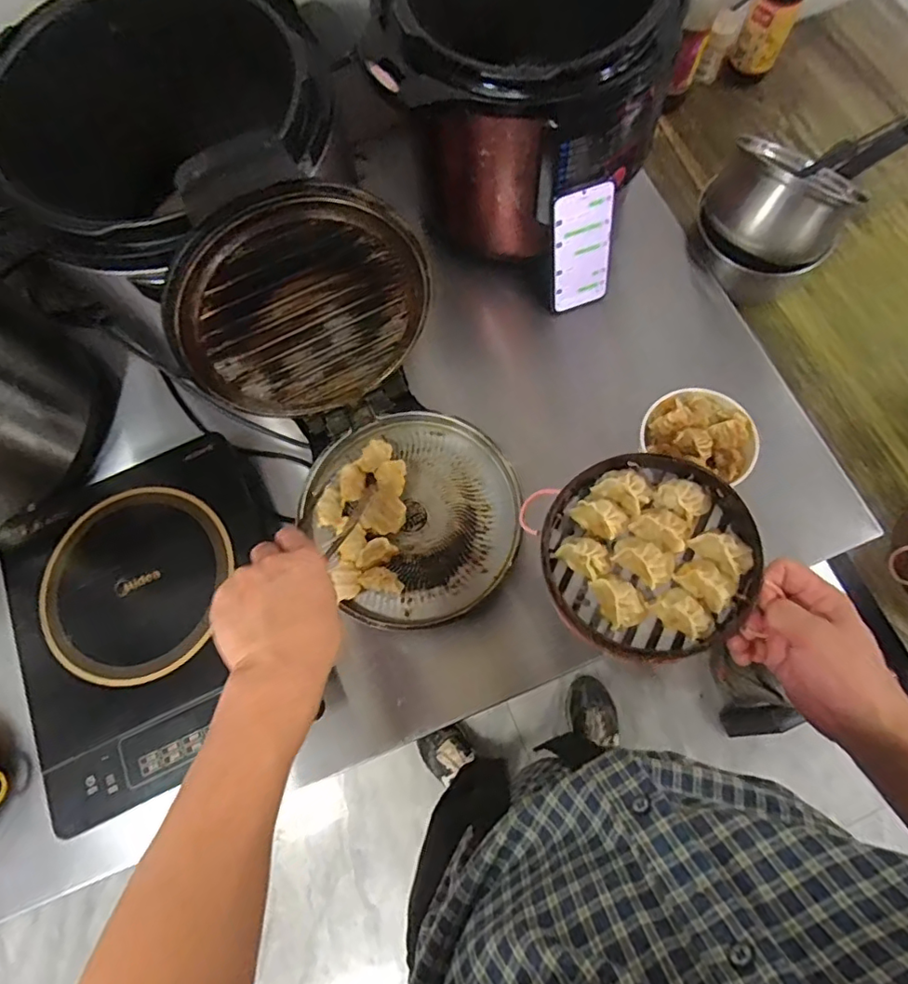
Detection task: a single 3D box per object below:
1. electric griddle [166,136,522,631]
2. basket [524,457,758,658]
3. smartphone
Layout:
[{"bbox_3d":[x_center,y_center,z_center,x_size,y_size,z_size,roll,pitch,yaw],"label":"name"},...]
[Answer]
[{"bbox_3d":[-0.085,-0.070,0.535,0.238,0.262,0.389,-28,77,-6],"label":"electric griddle"},{"bbox_3d":[0.157,0.048,0.460,0.165,0.039,0.163,-24,77,-5],"label":"basket"},{"bbox_3d":[0.154,-0.285,0.674,0.075,0.161,0.008,-20,59,-3],"label":"smartphone"}]

